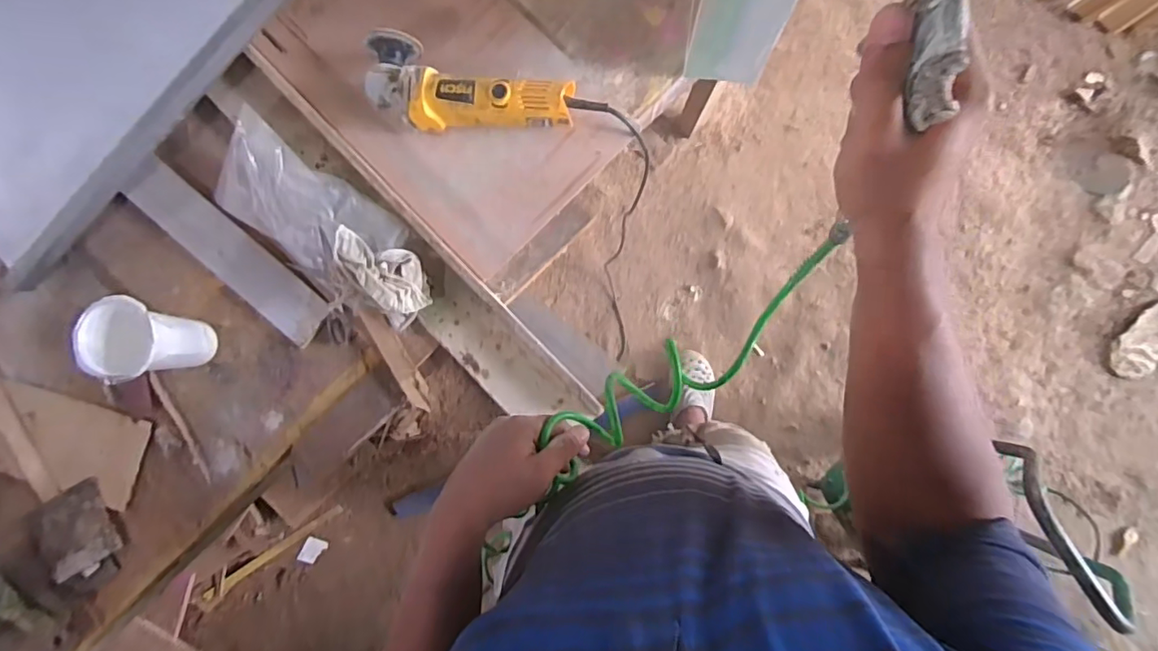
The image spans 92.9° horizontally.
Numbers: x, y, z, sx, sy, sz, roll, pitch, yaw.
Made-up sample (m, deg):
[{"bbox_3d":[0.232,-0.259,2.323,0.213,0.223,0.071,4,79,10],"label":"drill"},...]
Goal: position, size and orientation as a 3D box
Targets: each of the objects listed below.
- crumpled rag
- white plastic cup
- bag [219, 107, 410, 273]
[{"bbox_3d":[-0.241,-0.061,0.680,0.084,0.081,0.116,-34,85,-2],"label":"crumpled rag"},{"bbox_3d":[-0.510,0.020,0.663,0.085,0.120,0.090,0,85,1],"label":"white plastic cup"},{"bbox_3d":[-0.359,-0.152,0.716,0.267,0.045,0.124,36,86,4],"label":"bag"}]

